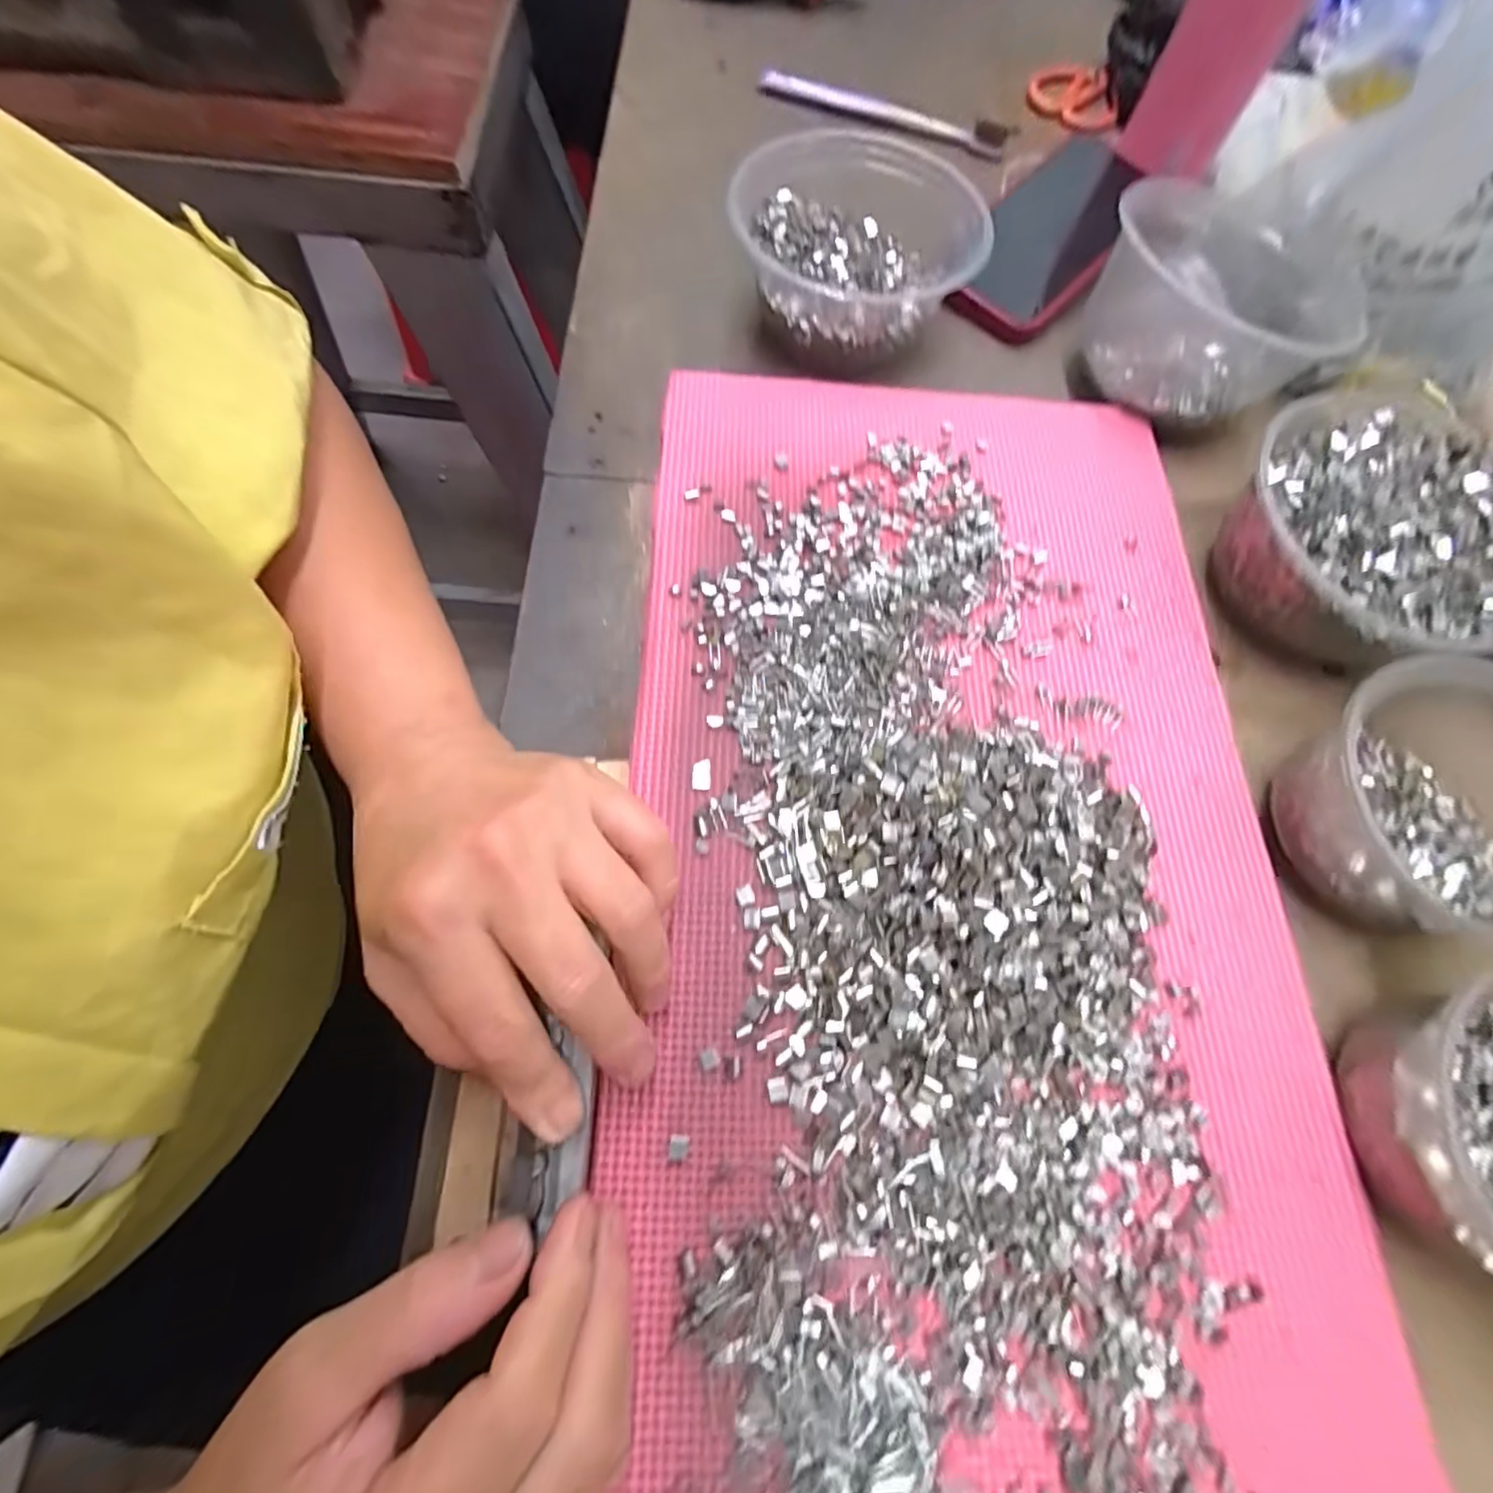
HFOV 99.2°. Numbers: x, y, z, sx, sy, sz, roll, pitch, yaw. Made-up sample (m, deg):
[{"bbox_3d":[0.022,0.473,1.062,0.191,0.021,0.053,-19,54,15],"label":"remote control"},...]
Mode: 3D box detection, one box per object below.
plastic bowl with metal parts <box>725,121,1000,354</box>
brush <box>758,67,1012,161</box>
[{"bbox_3d":[0.060,-0.279,0.359,0.131,0.054,0.123,1,68,-2],"label":"plastic bowl with metal parts"},{"bbox_3d":[0.097,-0.459,0.459,0.181,0.014,0.018,16,69,3],"label":"brush"}]

